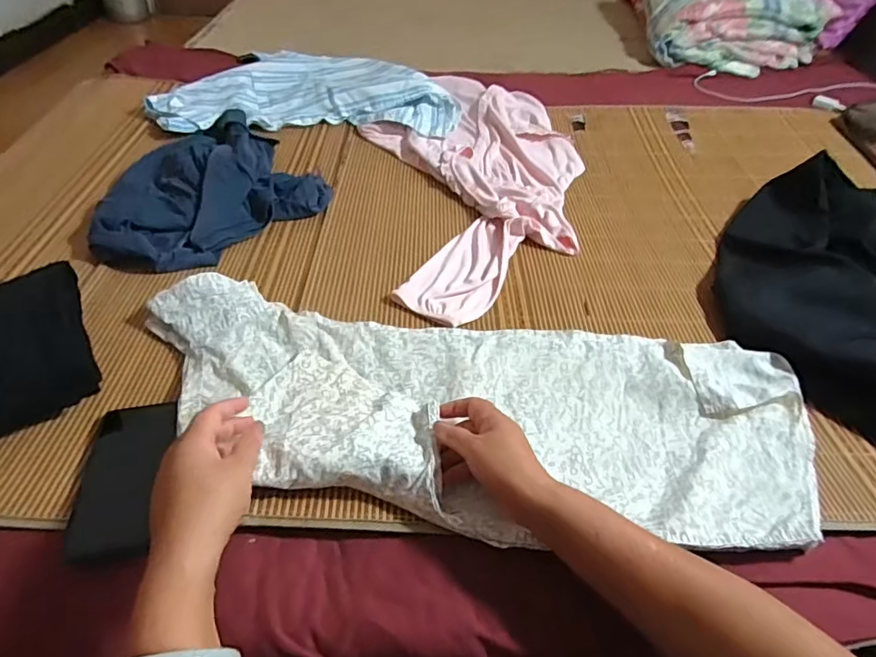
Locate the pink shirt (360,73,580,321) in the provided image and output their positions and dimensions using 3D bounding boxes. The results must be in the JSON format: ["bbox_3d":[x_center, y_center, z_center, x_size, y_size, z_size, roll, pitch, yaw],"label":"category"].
[{"bbox_3d":[0.088,-0.296,0.946,0.404,0.035,0.765,-6,46,-9],"label":"pink shirt"}]

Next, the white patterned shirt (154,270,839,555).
[{"bbox_3d":[0.036,0.076,0.558,0.722,0.044,0.282,8,46,2],"label":"white patterned shirt"}]

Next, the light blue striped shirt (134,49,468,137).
[{"bbox_3d":[-0.263,-0.515,1.114,0.596,0.055,0.381,-4,46,-6],"label":"light blue striped shirt"}]

